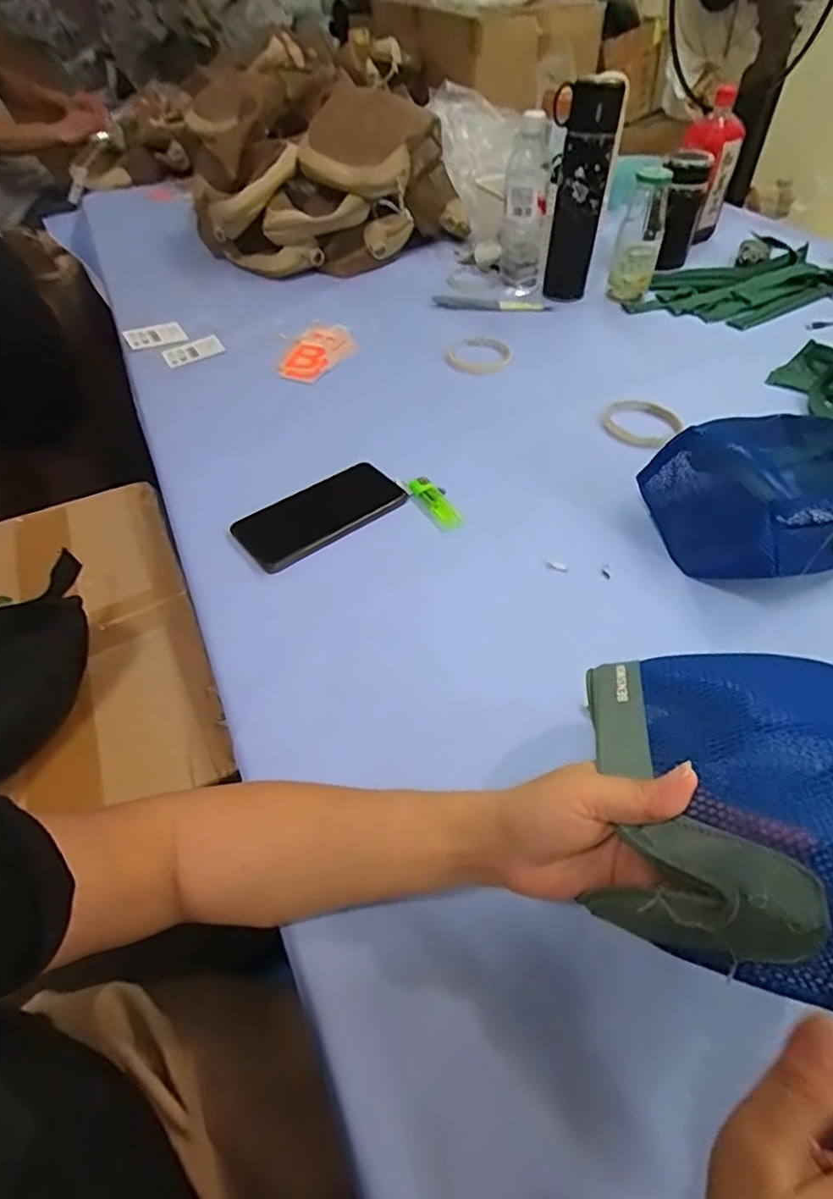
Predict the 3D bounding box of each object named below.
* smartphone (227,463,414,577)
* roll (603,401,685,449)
[{"bbox_3d":[-0.096,-0.086,0.589,0.166,0.012,0.080,-32,55,-23],"label":"smartphone"},{"bbox_3d":[0.271,-0.209,0.695,0.077,0.018,0.080,-1,49,1],"label":"roll"}]

